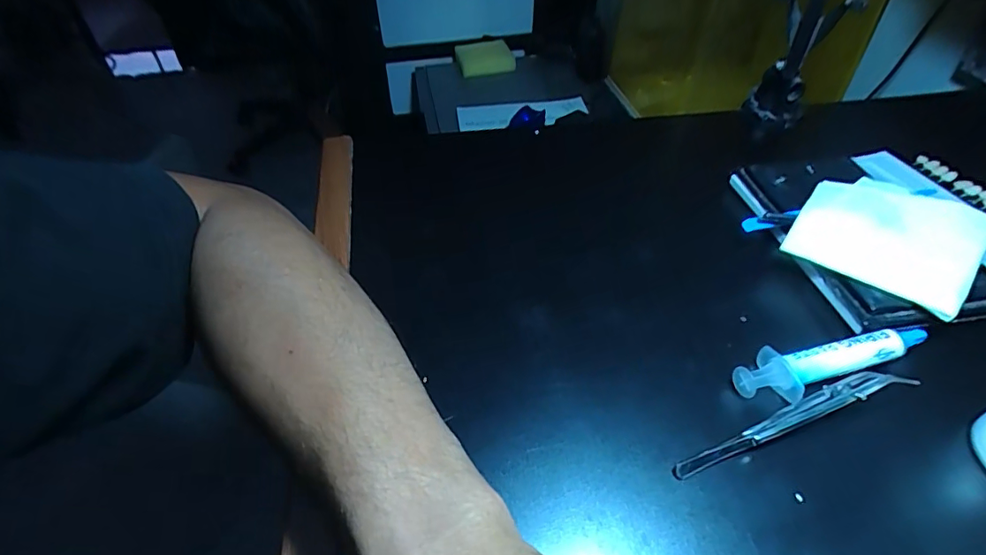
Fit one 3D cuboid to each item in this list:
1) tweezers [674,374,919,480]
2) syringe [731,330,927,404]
[{"bbox_3d":[0.149,0.069,0.262,0.136,0.017,0.014,-16,48,-14],"label":"tweezers"},{"bbox_3d":[0.182,0.048,0.287,0.116,0.027,0.026,-13,48,-12],"label":"syringe"}]

